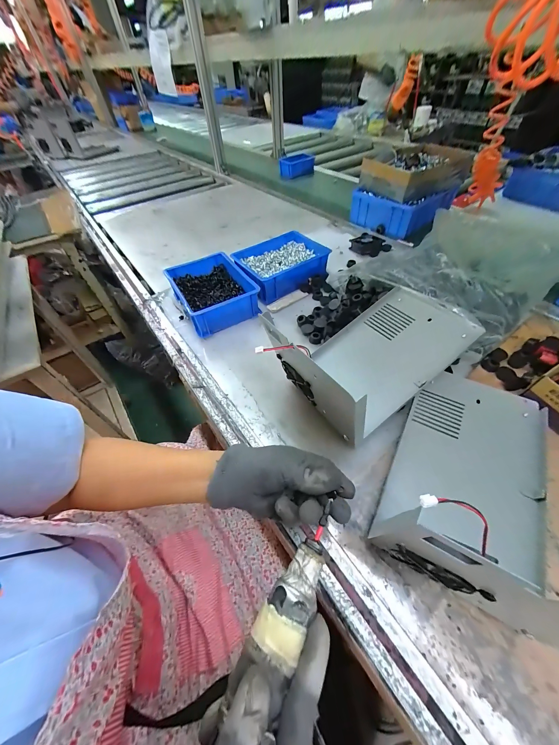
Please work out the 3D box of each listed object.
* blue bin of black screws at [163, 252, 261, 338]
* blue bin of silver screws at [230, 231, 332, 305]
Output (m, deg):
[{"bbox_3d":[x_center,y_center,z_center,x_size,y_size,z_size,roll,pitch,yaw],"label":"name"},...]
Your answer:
[{"bbox_3d":[-0.145,-0.177,0.564,0.142,0.067,0.193,-27,54,-16],"label":"blue bin of black screws"},{"bbox_3d":[0.006,-0.257,0.621,0.203,0.062,0.159,-28,54,-17],"label":"blue bin of silver screws"}]

